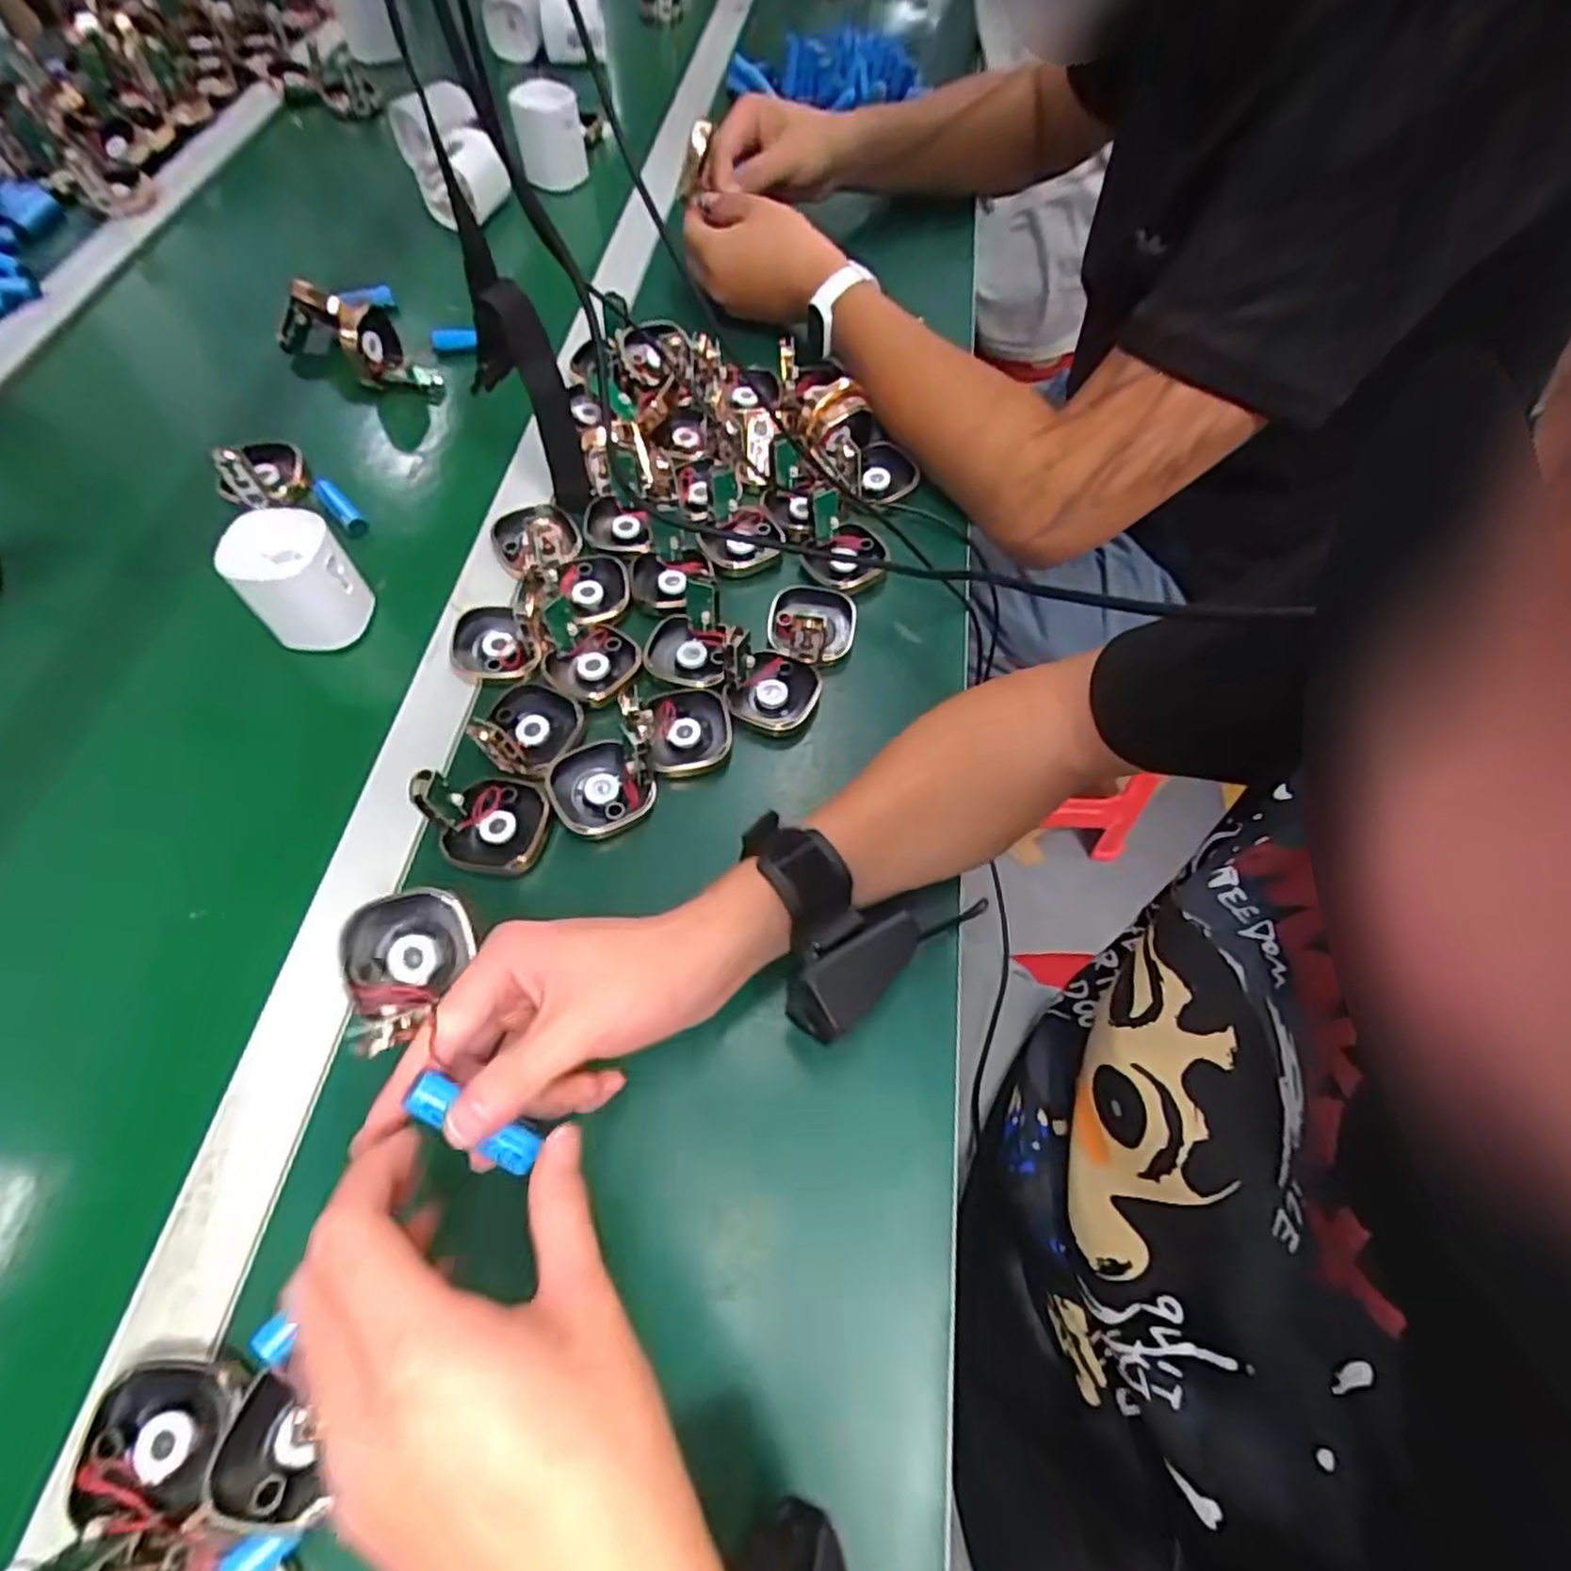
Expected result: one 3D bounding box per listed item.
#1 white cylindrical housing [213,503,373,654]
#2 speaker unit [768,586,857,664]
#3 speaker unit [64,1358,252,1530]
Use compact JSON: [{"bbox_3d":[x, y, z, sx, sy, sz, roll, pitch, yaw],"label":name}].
[{"bbox_3d":[-0.290,-0.122,0.431,0.057,0.062,0.057,1,62,-1],"label":"white cylindrical housing"},{"bbox_3d":[0.018,-0.109,0.447,0.051,0.040,0.060,7,62,2],"label":"speaker unit"},{"bbox_3d":[-0.235,0.244,0.272,0.048,0.015,0.047,7,62,2],"label":"speaker unit"}]

